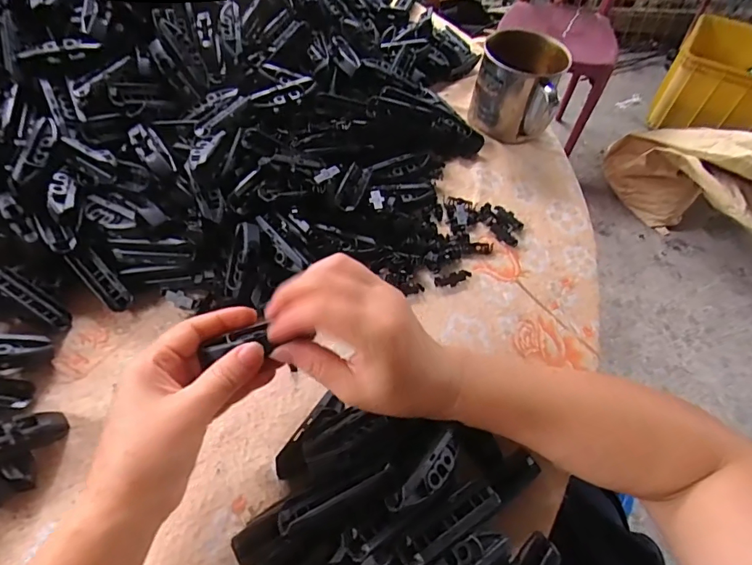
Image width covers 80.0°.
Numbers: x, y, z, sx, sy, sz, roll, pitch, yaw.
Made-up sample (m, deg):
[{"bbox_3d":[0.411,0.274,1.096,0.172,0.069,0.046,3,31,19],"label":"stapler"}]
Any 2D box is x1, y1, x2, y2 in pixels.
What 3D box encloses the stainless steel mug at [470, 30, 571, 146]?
[{"bbox_3d":[0.155,-0.211,0.499,0.087,0.090,0.083,20,58,8],"label":"stainless steel mug"}]

